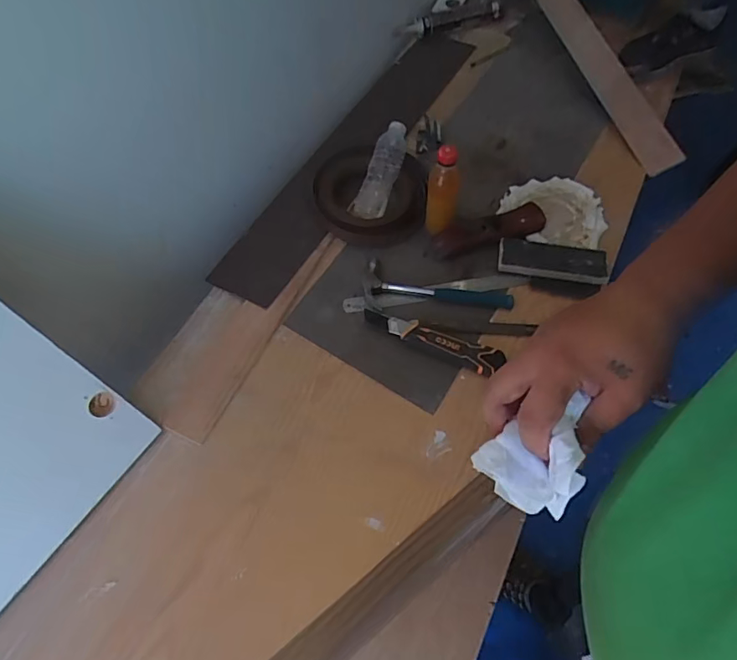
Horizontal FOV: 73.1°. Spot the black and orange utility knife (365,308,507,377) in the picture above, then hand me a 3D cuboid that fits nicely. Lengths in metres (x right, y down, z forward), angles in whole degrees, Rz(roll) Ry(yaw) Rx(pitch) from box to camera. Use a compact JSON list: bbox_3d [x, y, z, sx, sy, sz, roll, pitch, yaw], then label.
[{"bbox_3d":[0.097,0.014,0.785,0.230,0.020,0.048,20,64,15],"label":"black and orange utility knife"}]

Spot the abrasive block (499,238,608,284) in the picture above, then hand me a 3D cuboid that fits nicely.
[{"bbox_3d":[0.308,-0.121,0.838,0.170,0.019,0.063,9,61,9],"label":"abrasive block"}]

